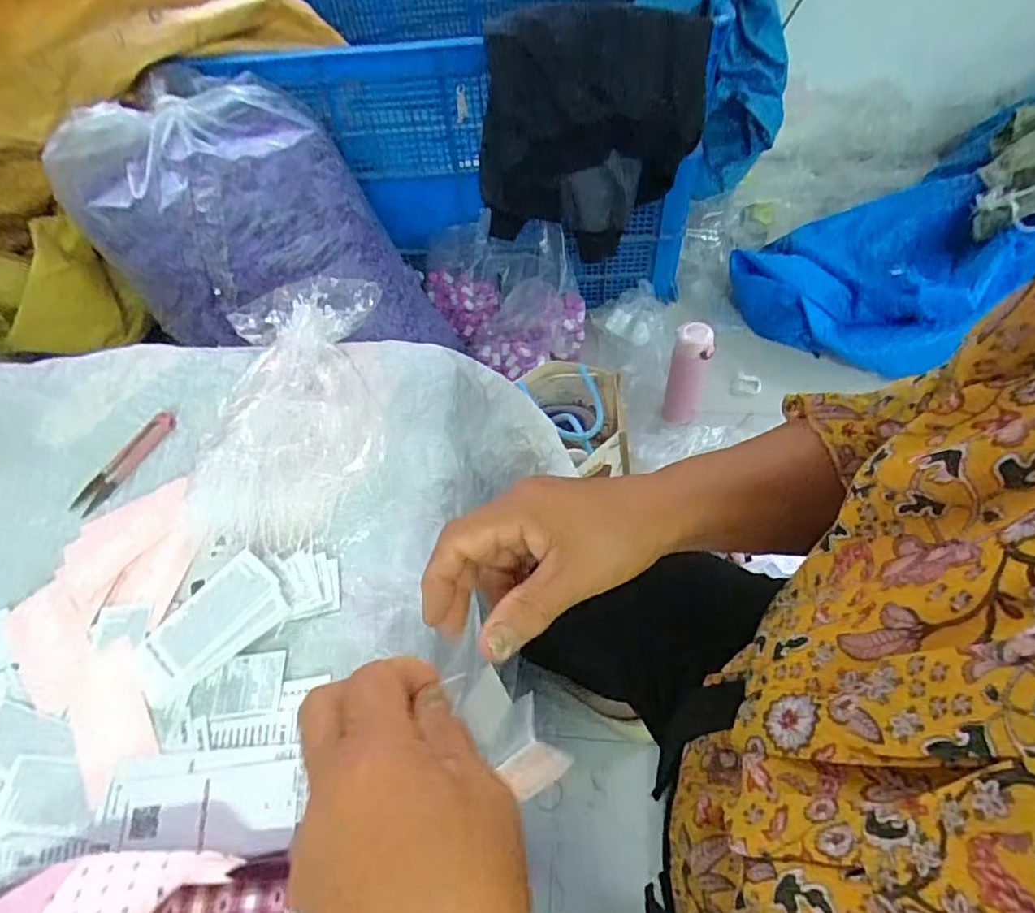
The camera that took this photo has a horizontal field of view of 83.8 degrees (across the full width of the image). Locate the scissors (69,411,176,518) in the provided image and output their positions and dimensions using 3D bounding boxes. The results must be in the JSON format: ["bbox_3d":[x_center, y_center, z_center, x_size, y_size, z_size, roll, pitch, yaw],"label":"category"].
[{"bbox_3d":[-0.332,0.003,0.489,0.023,0.009,0.103,24,60,20],"label":"scissors"}]

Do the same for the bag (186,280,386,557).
[{"bbox_3d":[-0.186,-0.057,0.486,0.134,0.041,0.282,-9,55,-2],"label":"bag"}]

